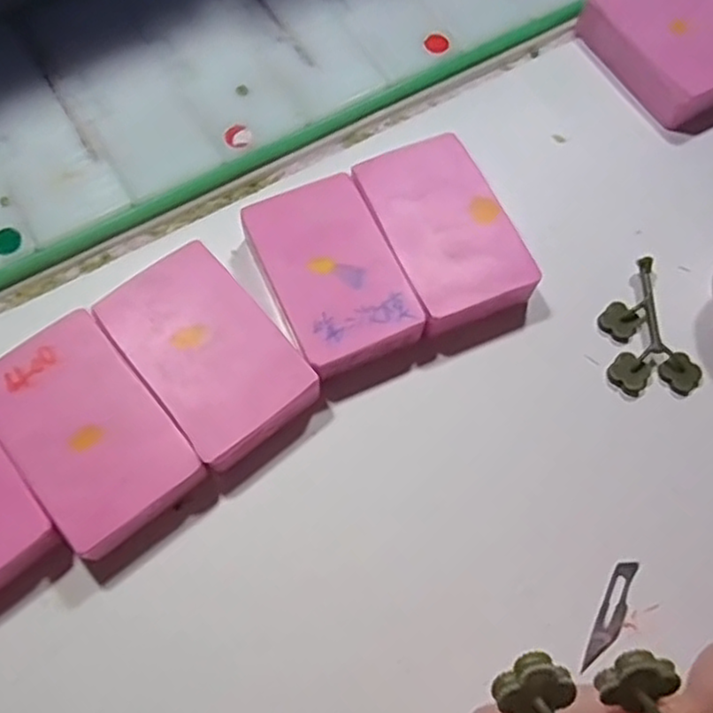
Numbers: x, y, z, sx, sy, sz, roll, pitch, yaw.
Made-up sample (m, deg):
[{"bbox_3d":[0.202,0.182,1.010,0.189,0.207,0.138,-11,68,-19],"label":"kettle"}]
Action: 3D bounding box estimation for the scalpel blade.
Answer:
[{"bbox_3d":[0.080,0.081,0.211,0.007,0.004,0.036,22,67,16],"label":"scalpel blade"}]

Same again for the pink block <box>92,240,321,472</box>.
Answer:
[{"bbox_3d":[-0.050,0.000,0.229,0.044,0.017,0.071,-37,75,-15],"label":"pink block"}]

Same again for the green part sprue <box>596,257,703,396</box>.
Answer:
[{"bbox_3d":[0.103,-0.008,0.244,0.032,0.009,0.049,-18,71,-9],"label":"green part sprue"}]

